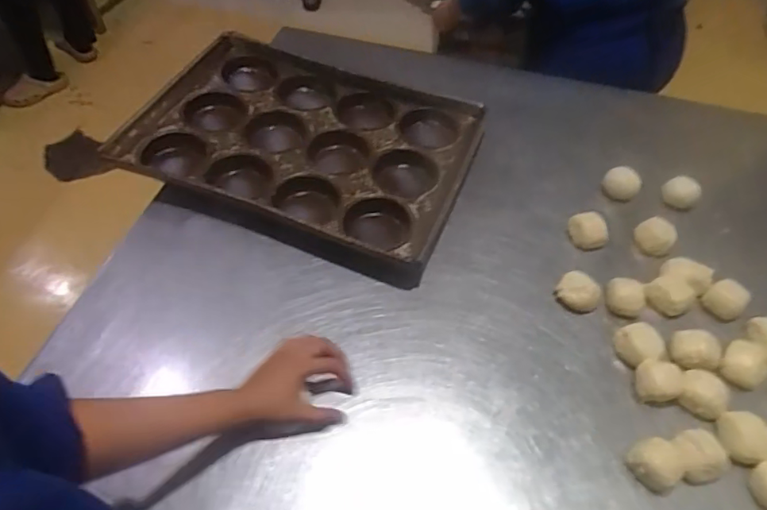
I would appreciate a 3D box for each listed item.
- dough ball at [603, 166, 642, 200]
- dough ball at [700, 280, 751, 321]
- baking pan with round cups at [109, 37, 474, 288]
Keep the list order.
[{"bbox_3d":[0.378,-0.111,0.863,0.053,0.037,0.049,1,52,-2],"label":"dough ball"},{"bbox_3d":[0.474,0.065,0.752,0.045,0.041,0.049,1,52,-2],"label":"dough ball"},{"bbox_3d":[-0.150,-0.198,0.927,0.590,0.056,0.379,22,55,13],"label":"baking pan with round cups"}]

